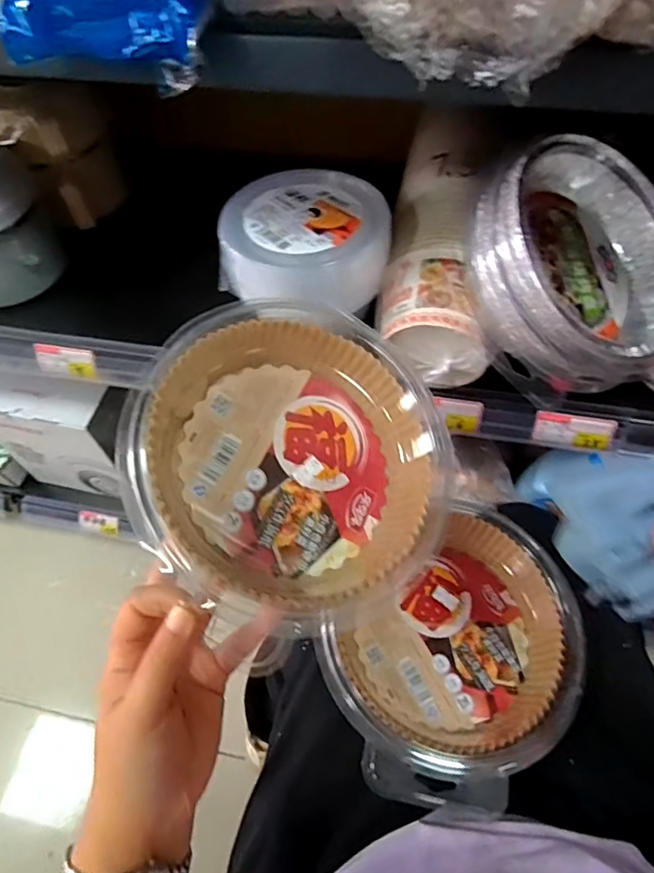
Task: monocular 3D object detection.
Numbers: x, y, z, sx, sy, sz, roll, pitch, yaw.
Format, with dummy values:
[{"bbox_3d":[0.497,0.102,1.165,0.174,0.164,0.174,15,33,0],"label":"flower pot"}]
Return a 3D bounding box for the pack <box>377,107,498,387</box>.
[{"bbox_3d":[0.111,-0.194,0.535,0.100,0.100,0.292,6,59,6],"label":"pack"}]

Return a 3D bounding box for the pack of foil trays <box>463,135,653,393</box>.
[{"bbox_3d":[0.197,-0.136,0.445,0.187,0.087,0.192,46,64,-9],"label":"pack of foil trays"}]

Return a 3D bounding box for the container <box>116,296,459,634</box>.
[{"bbox_3d":[-0.020,0.014,0.360,0.216,0.055,0.216,8,70,-21],"label":"container"}]

